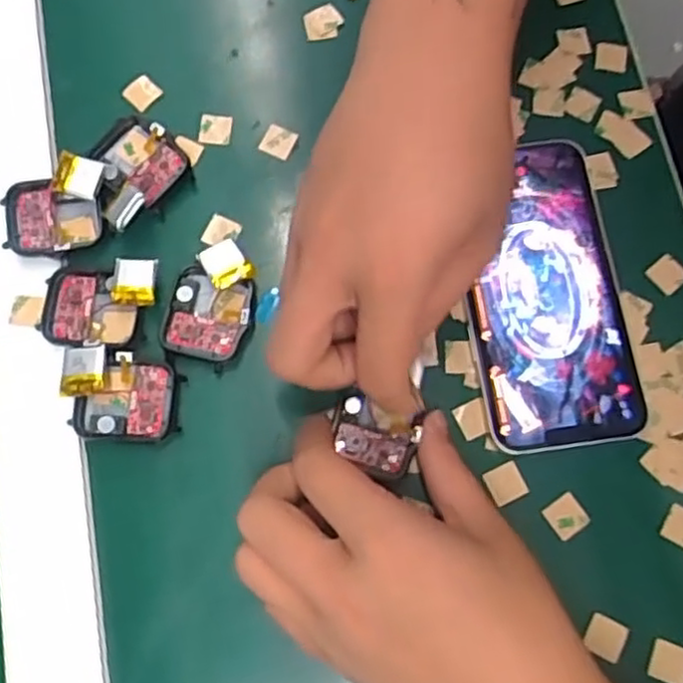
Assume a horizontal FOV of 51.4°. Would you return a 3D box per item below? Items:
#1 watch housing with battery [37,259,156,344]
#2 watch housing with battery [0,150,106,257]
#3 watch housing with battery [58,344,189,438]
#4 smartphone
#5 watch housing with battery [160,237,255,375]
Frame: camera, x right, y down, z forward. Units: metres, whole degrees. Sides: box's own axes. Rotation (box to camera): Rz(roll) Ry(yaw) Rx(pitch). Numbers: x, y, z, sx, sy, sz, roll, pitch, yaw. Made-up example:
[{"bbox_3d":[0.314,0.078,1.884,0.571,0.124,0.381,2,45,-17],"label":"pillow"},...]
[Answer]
[{"bbox_3d":[-0.110,-0.017,0.319,0.052,0.010,0.038,1,77,0],"label":"watch housing with battery"},{"bbox_3d":[-0.134,-0.063,0.332,0.046,0.012,0.047,-6,77,-2],"label":"watch housing with battery"},{"bbox_3d":[-0.097,0.024,0.310,0.049,0.013,0.038,7,77,1],"label":"watch housing with battery"},{"bbox_3d":[0.093,-0.024,0.329,0.070,0.007,0.144,-6,77,-2],"label":"smartphone"},{"bbox_3d":[-0.059,-0.017,0.323,0.037,0.017,0.054,16,77,3],"label":"watch housing with battery"}]

